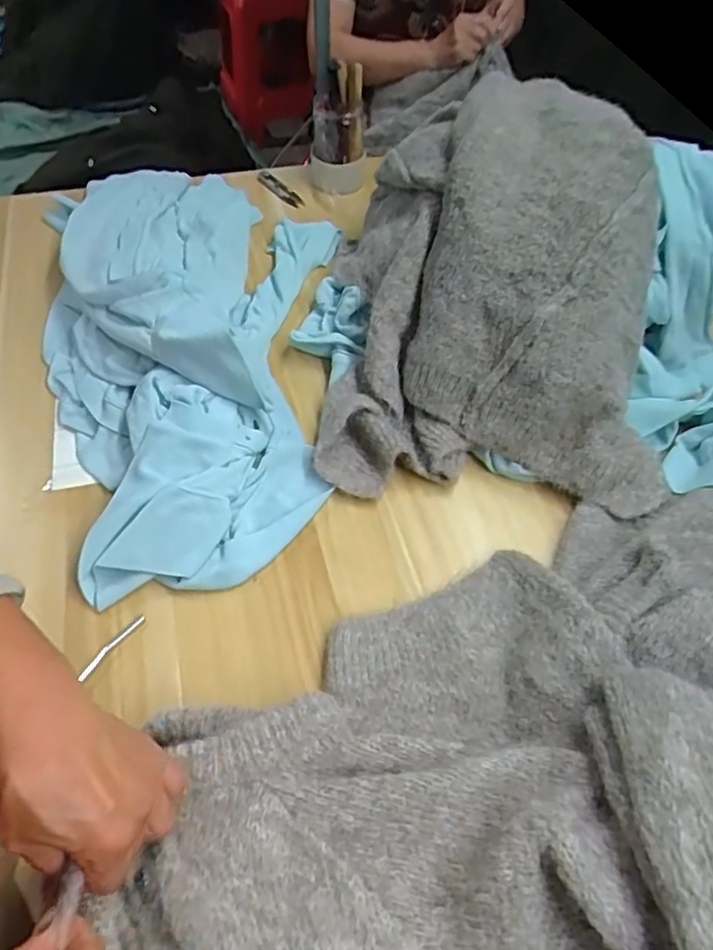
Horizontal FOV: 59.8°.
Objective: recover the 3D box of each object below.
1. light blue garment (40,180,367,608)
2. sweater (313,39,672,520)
[{"bbox_3d":[-0.184,-0.197,0.740,0.366,0.112,0.692,-11,54,-9],"label":"light blue garment"},{"bbox_3d":[0.142,-0.225,0.674,0.323,0.235,0.497,3,53,2],"label":"sweater"}]

